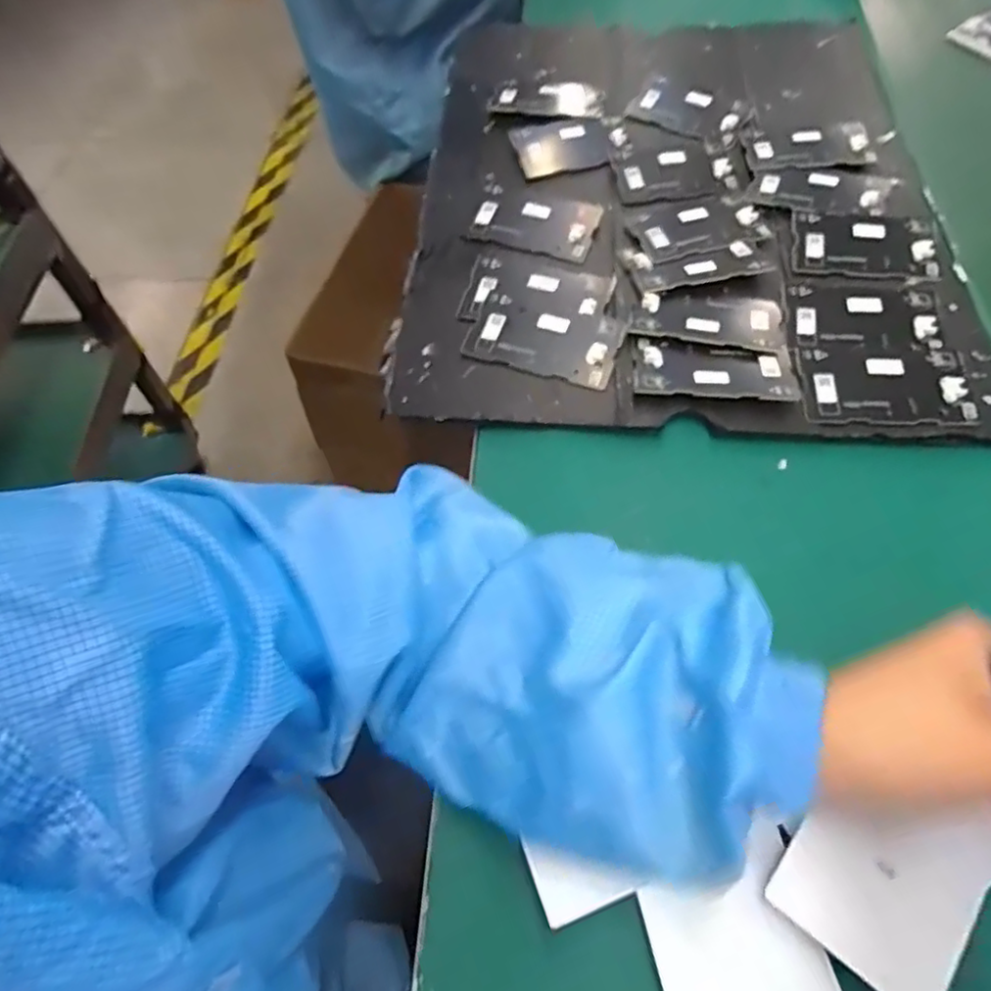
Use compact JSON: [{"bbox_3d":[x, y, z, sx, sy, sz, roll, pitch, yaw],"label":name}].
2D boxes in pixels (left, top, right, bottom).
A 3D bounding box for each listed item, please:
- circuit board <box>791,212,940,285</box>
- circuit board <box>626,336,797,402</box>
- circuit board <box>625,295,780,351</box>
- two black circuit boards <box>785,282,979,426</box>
[{"bbox_3d":[0.270,-0.183,0.475,0.096,0.008,0.068,10,60,9],"label":"circuit board"},{"bbox_3d":[0.141,-0.082,0.419,0.101,0.007,0.048,5,59,6],"label":"circuit board"},{"bbox_3d":[0.144,-0.123,0.441,0.098,0.004,0.049,7,60,7],"label":"circuit board"},{"bbox_3d":[0.246,-0.099,0.423,0.098,0.006,0.122,2,59,4],"label":"two black circuit boards"}]

